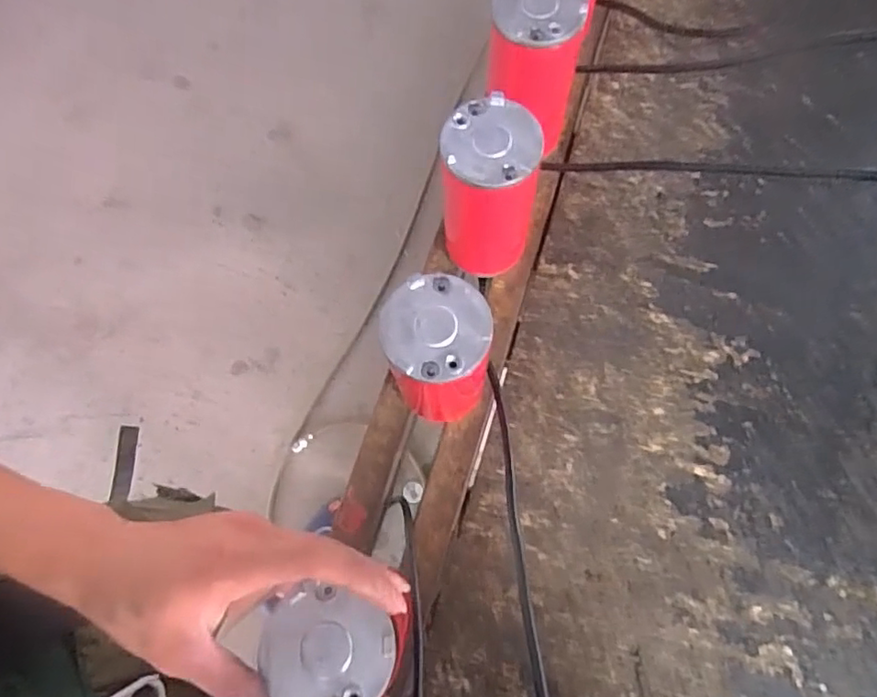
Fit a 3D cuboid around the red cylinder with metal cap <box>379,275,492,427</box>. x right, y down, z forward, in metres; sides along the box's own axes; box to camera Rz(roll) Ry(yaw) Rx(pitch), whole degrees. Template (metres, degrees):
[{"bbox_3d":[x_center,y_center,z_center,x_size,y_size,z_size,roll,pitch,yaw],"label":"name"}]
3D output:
[{"bbox_3d":[0.002,0.010,0.471,0.071,0.171,0.070,0,73,1],"label":"red cylinder with metal cap"}]

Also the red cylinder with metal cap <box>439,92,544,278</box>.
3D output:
[{"bbox_3d":[0.041,-0.129,0.511,0.076,0.170,0.078,0,73,2],"label":"red cylinder with metal cap"}]

